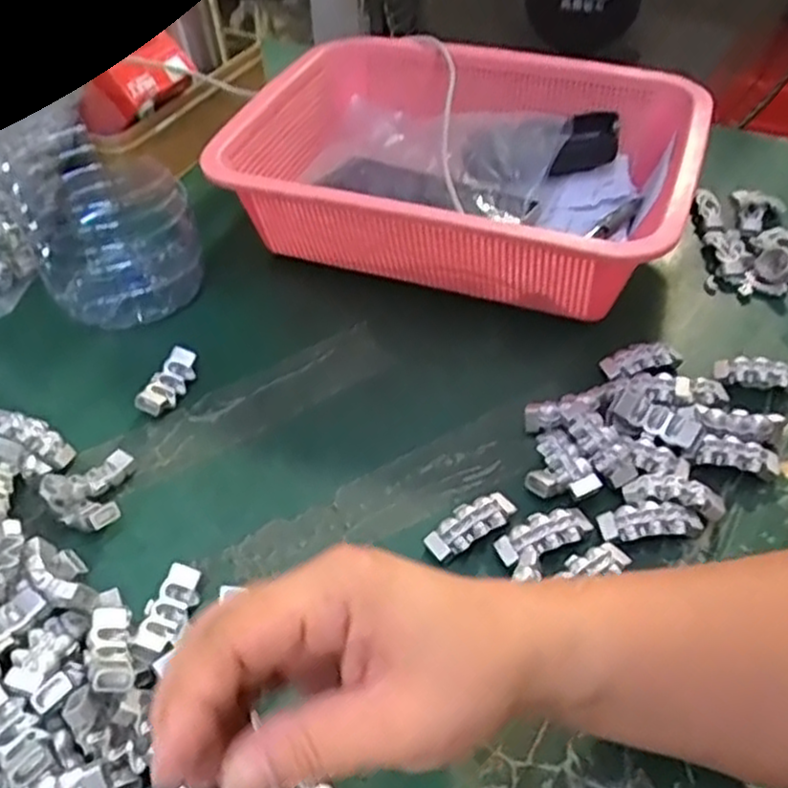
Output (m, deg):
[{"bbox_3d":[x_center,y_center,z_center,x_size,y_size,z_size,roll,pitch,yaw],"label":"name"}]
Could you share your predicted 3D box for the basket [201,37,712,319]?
[{"bbox_3d":[0.044,-0.154,0.527,0.305,0.086,0.220,15,50,16],"label":"basket"}]

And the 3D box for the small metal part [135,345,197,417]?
[{"bbox_3d":[-0.135,-0.007,0.447,0.019,0.013,0.047,13,48,15],"label":"small metal part"}]

